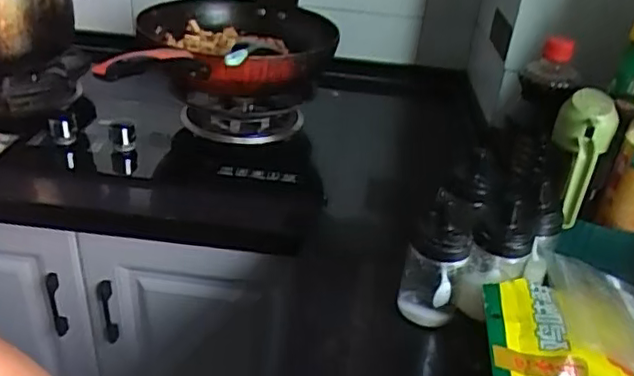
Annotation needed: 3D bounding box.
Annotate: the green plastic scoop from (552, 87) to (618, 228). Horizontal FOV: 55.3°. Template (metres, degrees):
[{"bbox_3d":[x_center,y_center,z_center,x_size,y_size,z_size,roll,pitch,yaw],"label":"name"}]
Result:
[{"bbox_3d":[0.296,-0.039,0.679,0.060,0.049,0.160,12,69,11],"label":"green plastic scoop"}]

